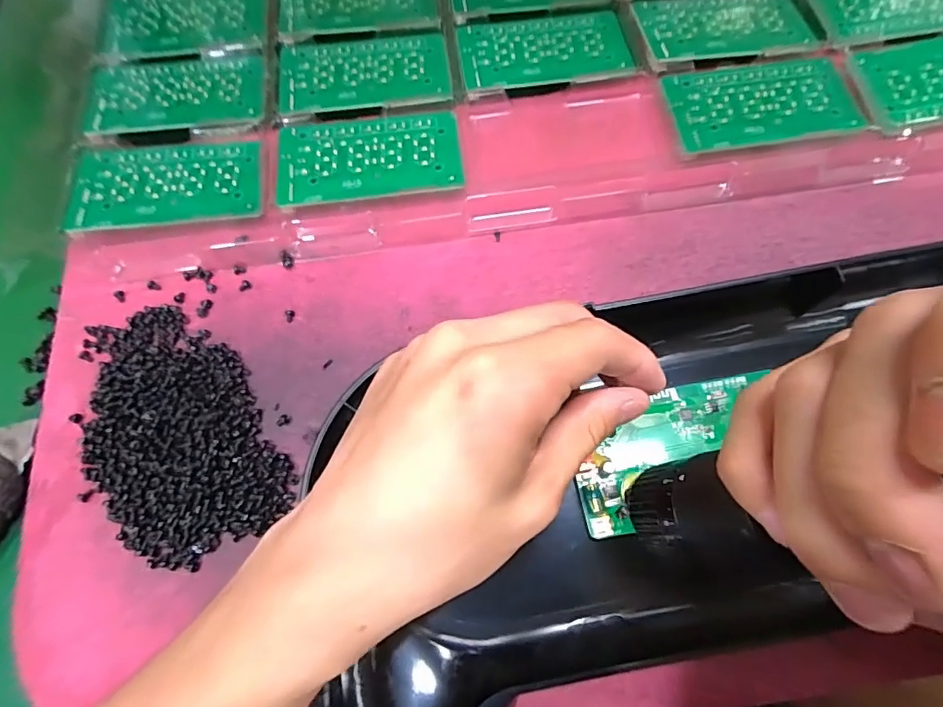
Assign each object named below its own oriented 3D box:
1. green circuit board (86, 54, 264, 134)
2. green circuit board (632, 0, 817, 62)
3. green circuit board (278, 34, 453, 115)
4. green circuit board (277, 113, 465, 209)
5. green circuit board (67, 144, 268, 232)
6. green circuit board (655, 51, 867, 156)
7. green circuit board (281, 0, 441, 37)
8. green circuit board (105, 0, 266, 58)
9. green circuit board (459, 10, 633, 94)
[{"bbox_3d":[-0.183,-0.163,0.315,0.103,0.007,0.058,-7,71,0],"label":"green circuit board"},{"bbox_3d":[0.163,-0.218,0.330,0.105,0.004,0.060,-11,71,-1],"label":"green circuit board"},{"bbox_3d":[-0.067,-0.178,0.321,0.104,0.005,0.060,-6,71,1],"label":"green circuit board"},{"bbox_3d":[-0.059,-0.115,0.297,0.105,0.006,0.058,-9,71,0],"label":"green circuit board"},{"bbox_3d":[-0.173,-0.099,0.293,0.102,0.005,0.058,-6,66,-5],"label":"green circuit board"},{"bbox_3d":[0.171,-0.150,0.301,0.106,0.005,0.061,-9,71,0],"label":"green circuit board"},{"bbox_3d":[-0.078,-0.245,0.353,0.106,0.004,0.062,-6,67,-3],"label":"green circuit board"},{"bbox_3d":[-0.195,-0.231,0.348,0.104,0.005,0.062,-8,71,0],"label":"green circuit board"},{"bbox_3d":[0.045,-0.195,0.323,0.103,0.005,0.060,-8,71,0],"label":"green circuit board"}]

